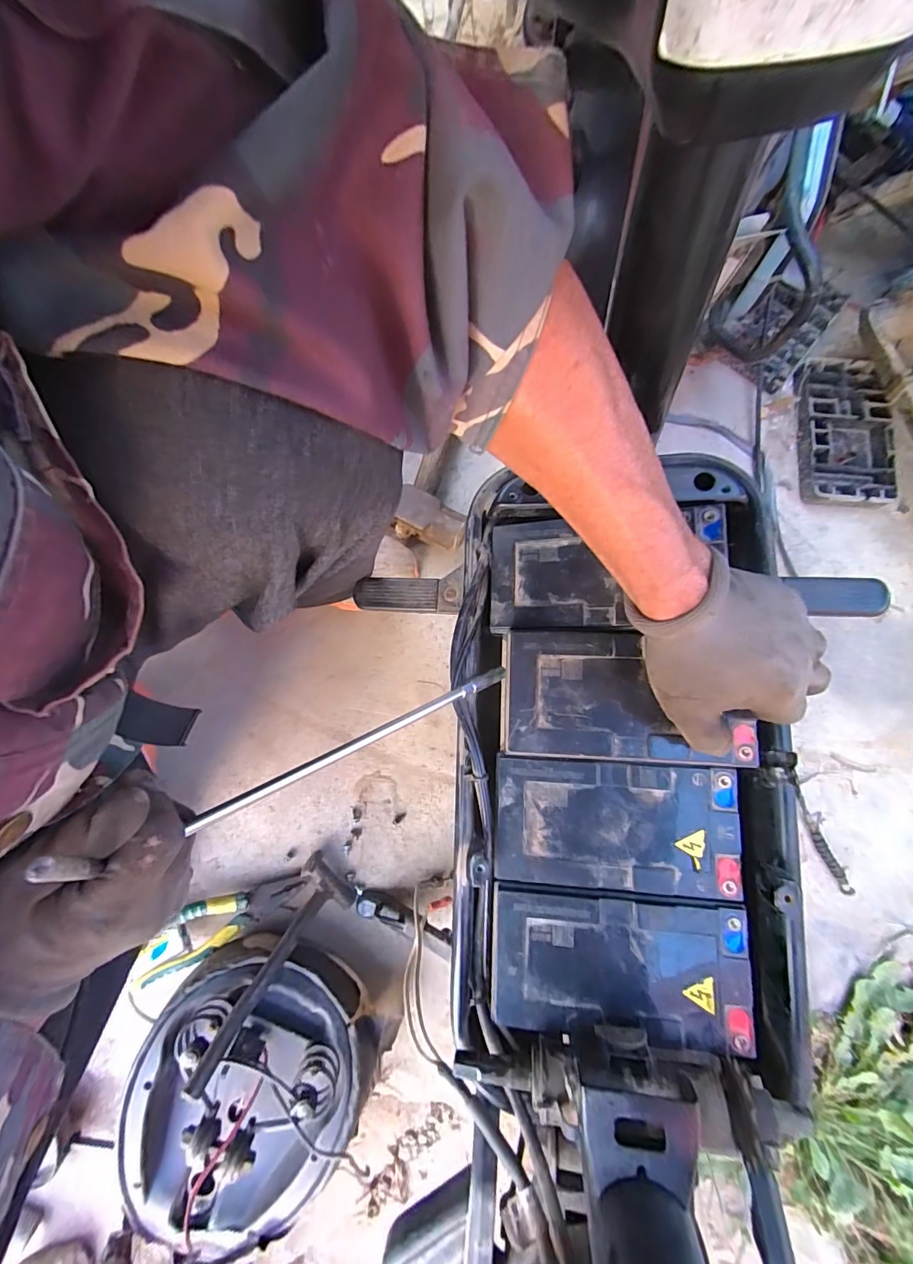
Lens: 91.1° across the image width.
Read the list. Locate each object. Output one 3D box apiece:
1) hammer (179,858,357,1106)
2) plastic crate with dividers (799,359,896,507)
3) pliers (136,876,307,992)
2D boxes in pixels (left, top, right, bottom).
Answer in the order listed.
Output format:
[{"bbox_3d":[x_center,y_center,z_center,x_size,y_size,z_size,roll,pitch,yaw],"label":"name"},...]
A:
[{"bbox_3d":[-0.195,0.359,0.480,0.070,0.046,0.215,32,47,5],"label":"hammer"},{"bbox_3d":[0.551,-0.283,0.640,0.118,0.035,0.216,3,79,0],"label":"plastic crate with dividers"},{"bbox_3d":[-0.267,0.333,0.517,0.182,0.012,0.056,-18,72,-15],"label":"pliers"}]

